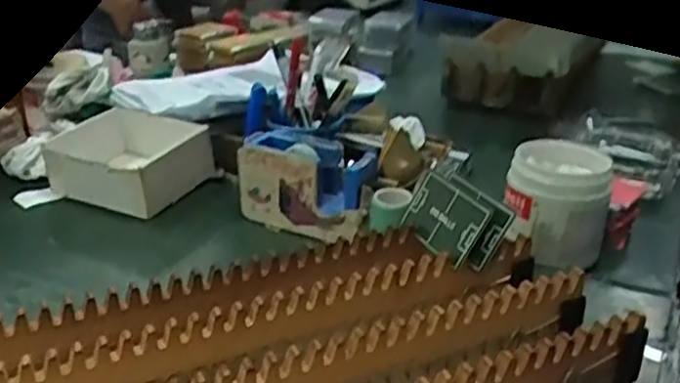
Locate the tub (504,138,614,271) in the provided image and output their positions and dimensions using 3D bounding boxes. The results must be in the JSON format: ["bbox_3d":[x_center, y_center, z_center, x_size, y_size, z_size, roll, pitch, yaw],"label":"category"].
[{"bbox_3d":[0.207,0.011,0.681,0.092,0.094,0.086,8,27,18],"label":"tub"}]

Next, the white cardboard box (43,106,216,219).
[{"bbox_3d":[-0.224,-0.030,0.767,0.135,0.069,0.118,11,28,24],"label":"white cardboard box"}]

